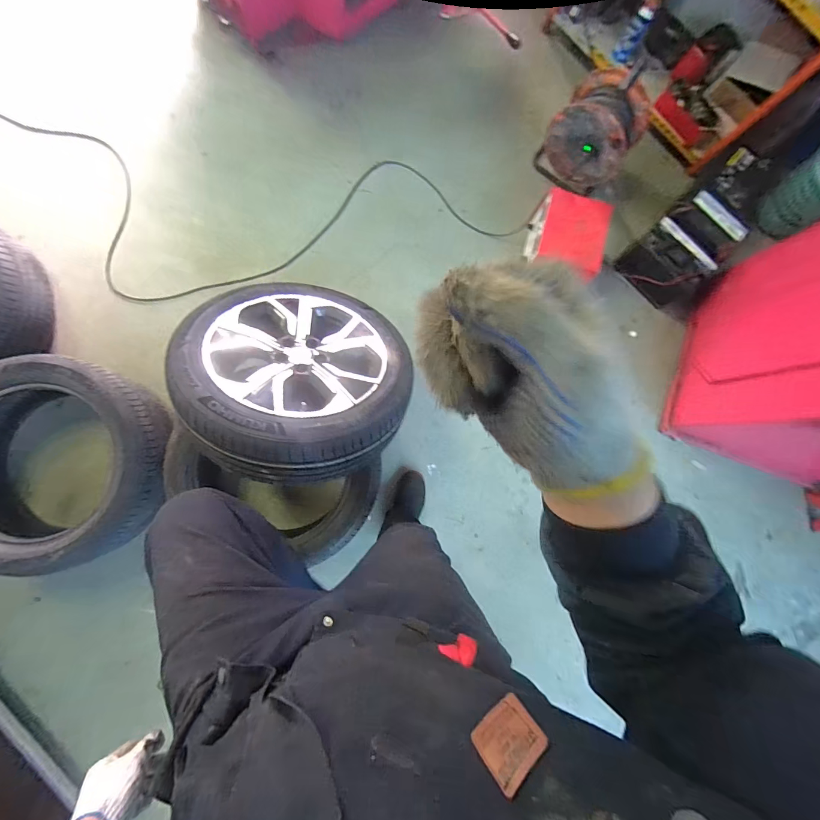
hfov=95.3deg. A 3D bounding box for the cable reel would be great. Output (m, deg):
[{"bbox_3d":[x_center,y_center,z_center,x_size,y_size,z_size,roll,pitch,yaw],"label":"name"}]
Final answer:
[{"bbox_3d":[0.671,-1.021,1.372,0.302,0.344,0.246,36,84,-1],"label":"cable reel"}]

